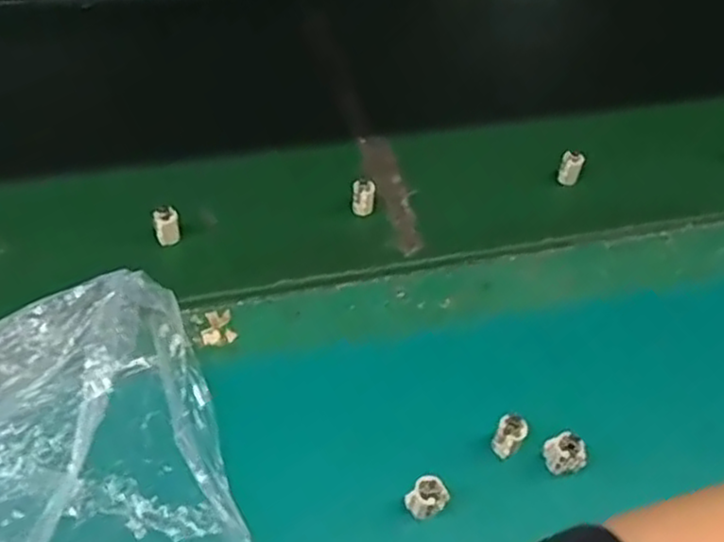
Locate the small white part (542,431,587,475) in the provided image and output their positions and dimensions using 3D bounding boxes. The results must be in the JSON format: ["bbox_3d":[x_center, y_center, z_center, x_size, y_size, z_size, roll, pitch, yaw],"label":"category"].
[{"bbox_3d":[0.104,0.093,0.380,0.014,0.023,0.018,-15,50,-17],"label":"small white part"}]

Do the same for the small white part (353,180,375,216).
[{"bbox_3d":[0.001,-0.050,0.513,0.016,0.021,0.013,2,47,-3],"label":"small white part"}]

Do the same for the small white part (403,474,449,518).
[{"bbox_3d":[0.031,0.109,0.357,0.017,0.016,0.014,31,52,22],"label":"small white part"}]

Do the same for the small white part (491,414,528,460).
[{"bbox_3d":[0.076,0.085,0.382,0.014,0.019,0.015,2,47,-2],"label":"small white part"}]

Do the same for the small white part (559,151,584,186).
[{"bbox_3d":[0.156,-0.078,0.552,0.016,0.026,0.011,18,49,12],"label":"small white part"}]

